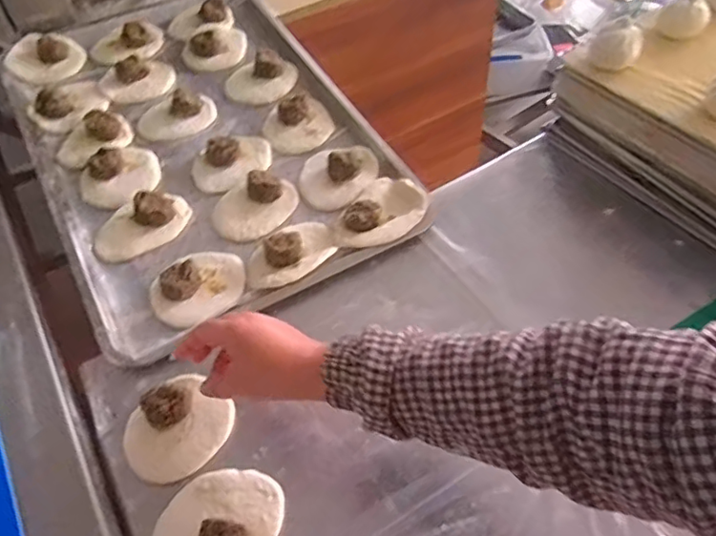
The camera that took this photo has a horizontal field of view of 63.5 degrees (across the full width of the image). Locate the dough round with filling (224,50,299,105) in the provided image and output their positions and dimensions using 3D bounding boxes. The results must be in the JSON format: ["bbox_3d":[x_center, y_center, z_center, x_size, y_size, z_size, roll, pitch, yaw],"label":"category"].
[{"bbox_3d":[-0.137,-0.269,0.818,0.100,0.030,0.087,-12,50,-6],"label":"dough round with filling"}]

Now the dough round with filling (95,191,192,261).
[{"bbox_3d":[-0.252,-0.055,0.671,0.112,0.038,0.058,-29,54,-20],"label":"dough round with filling"}]

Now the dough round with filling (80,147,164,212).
[{"bbox_3d":[-0.294,-0.120,0.706,0.098,0.035,0.092,-24,53,-16],"label":"dough round with filling"}]

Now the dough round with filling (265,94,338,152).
[{"bbox_3d":[-0.077,-0.195,0.765,0.087,0.031,0.080,-2,50,2],"label":"dough round with filling"}]

